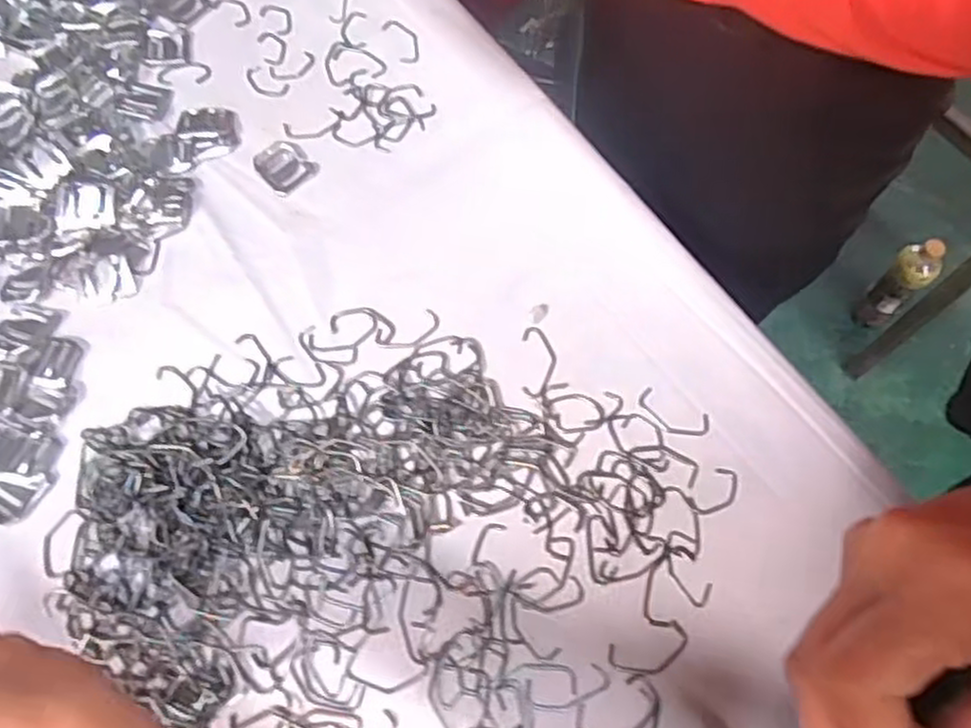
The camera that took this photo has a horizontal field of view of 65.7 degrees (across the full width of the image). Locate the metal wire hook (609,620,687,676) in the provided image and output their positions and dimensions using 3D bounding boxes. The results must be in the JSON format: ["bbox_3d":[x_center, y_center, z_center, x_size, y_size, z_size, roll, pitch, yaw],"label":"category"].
[{"bbox_3d":[0.083,0.145,0.377,0.041,0.004,0.020,-18,68,-9],"label":"metal wire hook"}]

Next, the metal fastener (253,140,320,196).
[{"bbox_3d":[-0.132,-0.131,0.494,0.034,0.004,0.037,-38,73,-16],"label":"metal fastener"}]

